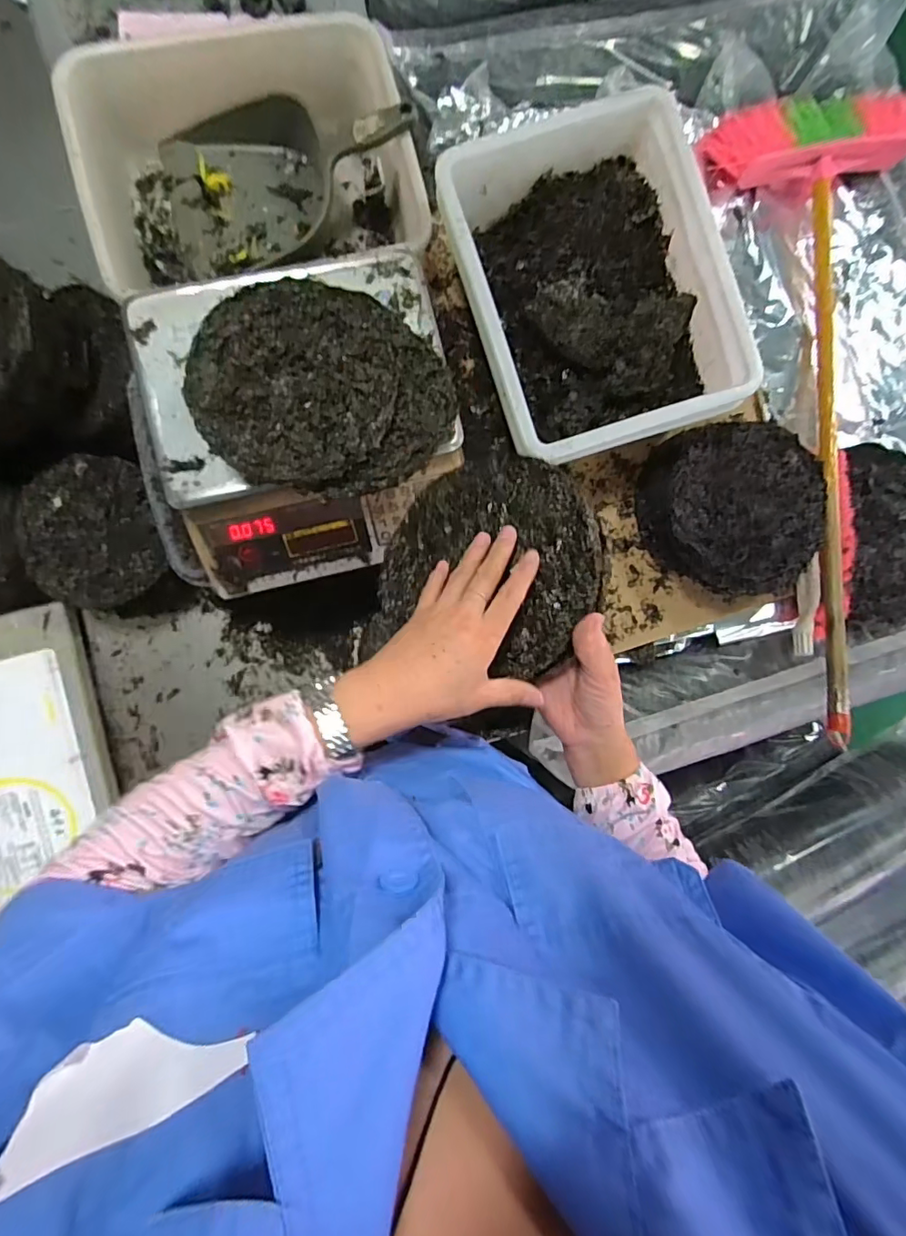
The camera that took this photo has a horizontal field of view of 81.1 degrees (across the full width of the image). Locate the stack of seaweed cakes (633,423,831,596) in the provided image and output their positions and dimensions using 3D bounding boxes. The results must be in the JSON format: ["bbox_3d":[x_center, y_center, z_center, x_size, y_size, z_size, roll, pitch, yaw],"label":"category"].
[{"bbox_3d":[0.357,-0.136,0.695,0.207,0.089,0.215,-5,88,-6],"label":"stack of seaweed cakes"}]

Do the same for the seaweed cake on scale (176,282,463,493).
[{"bbox_3d":[-0.123,-0.222,0.511,0.239,0.027,0.198,-6,88,-6],"label":"seaweed cake on scale"}]

